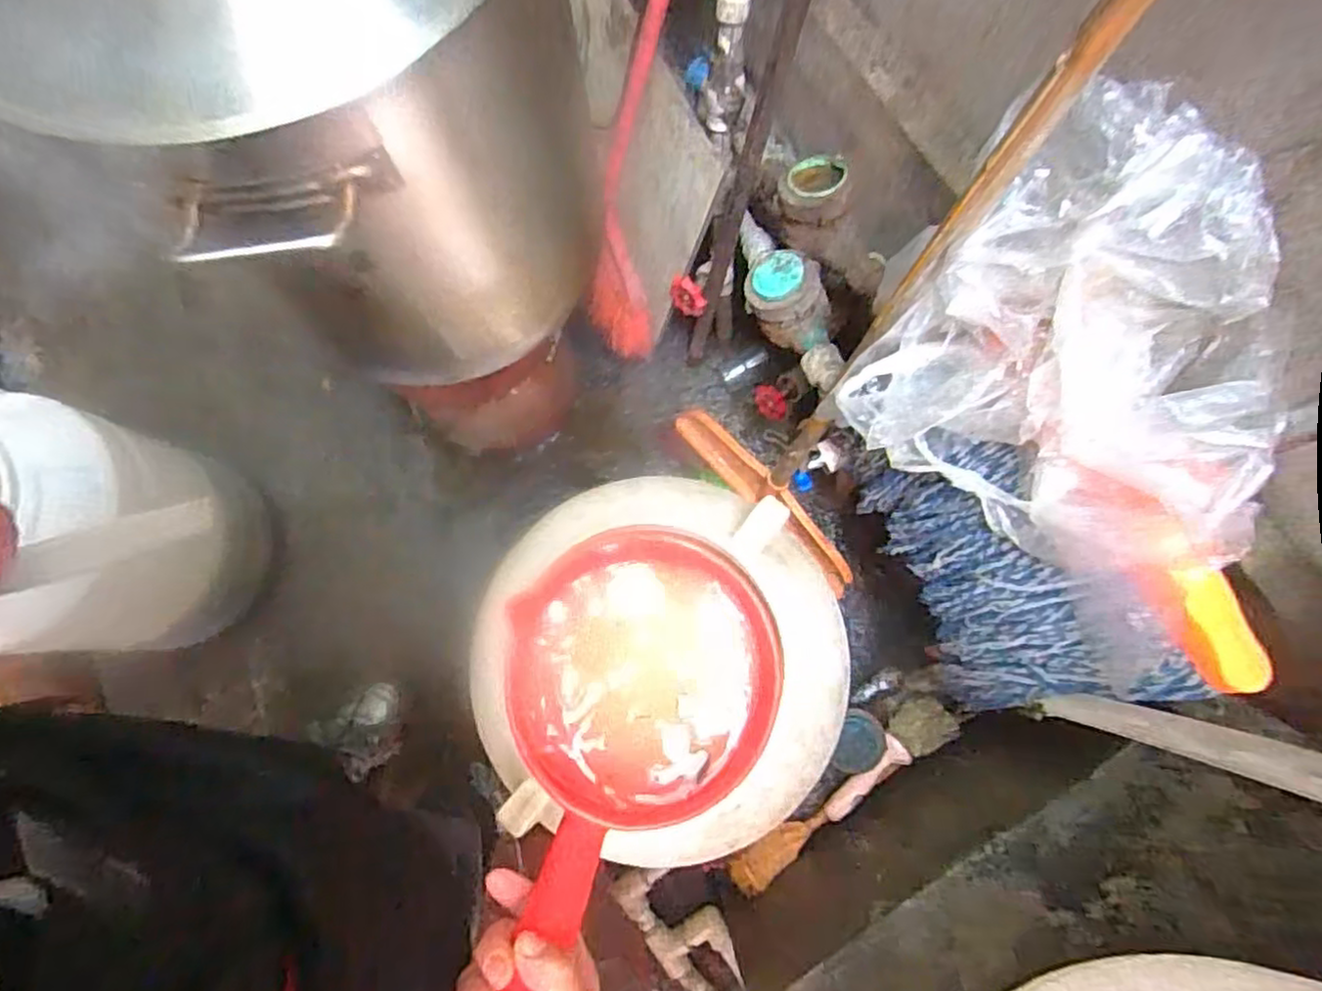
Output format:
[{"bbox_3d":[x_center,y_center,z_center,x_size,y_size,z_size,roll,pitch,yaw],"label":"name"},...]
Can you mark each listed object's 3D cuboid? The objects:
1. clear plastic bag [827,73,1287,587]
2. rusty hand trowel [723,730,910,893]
[{"bbox_3d":[0.284,-0.098,0.508,0.273,0.241,0.198,36,81,8],"label":"clear plastic bag"},{"bbox_3d":[0.198,0.395,0.880,0.260,0.054,0.039,-37,80,-6],"label":"rusty hand trowel"}]

